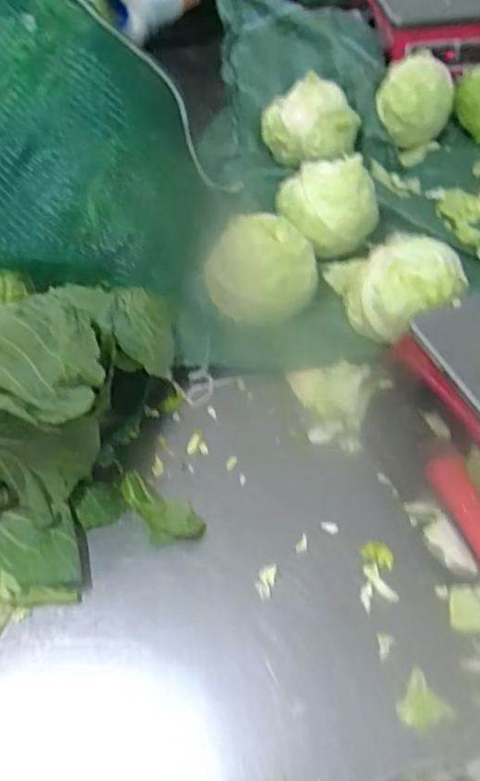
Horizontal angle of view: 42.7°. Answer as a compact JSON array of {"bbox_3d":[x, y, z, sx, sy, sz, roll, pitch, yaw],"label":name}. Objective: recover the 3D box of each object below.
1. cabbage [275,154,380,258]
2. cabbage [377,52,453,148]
[{"bbox_3d":[0.100,-0.212,0.725,0.093,0.109,0.100,-2,50,2],"label":"cabbage"},{"bbox_3d":[0.251,-0.418,0.888,0.104,0.109,0.089,9,51,12],"label":"cabbage"}]

